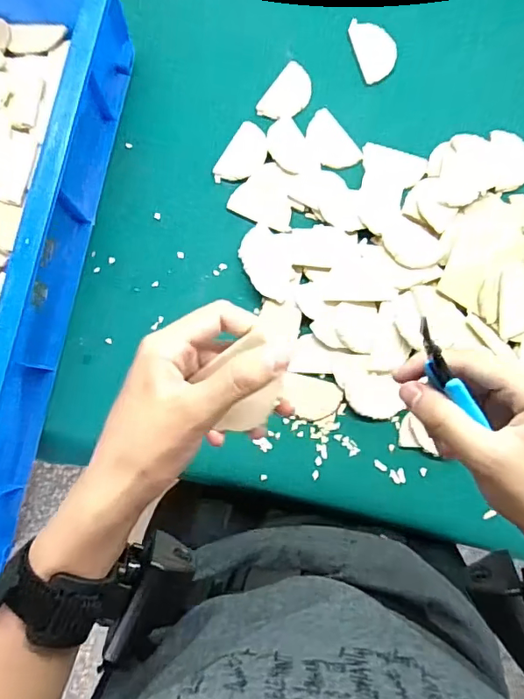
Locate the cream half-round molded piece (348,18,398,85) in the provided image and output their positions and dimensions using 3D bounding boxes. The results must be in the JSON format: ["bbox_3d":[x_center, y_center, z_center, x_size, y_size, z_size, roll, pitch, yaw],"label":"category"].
[{"bbox_3d":[0.129,-0.340,0.553,0.046,0.005,0.074,-16,82,-2],"label":"cream half-round molded piece"}]

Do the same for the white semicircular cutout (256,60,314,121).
[{"bbox_3d":[0.031,-0.285,0.545,0.041,0.004,0.073,33,83,5],"label":"white semicircular cutout"}]

